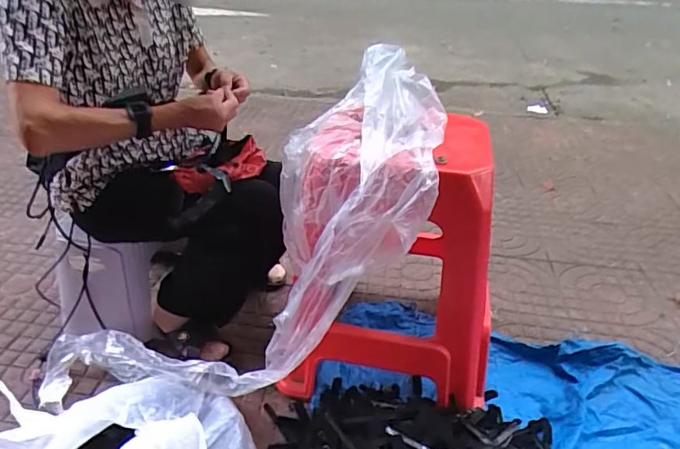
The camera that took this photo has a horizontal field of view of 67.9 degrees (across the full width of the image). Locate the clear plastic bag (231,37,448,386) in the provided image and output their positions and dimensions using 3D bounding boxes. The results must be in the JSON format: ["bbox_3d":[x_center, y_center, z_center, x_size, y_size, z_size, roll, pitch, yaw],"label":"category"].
[{"bbox_3d":[-0.004,-0.006,0.840,0.290,0.650,0.151,22,-2,28],"label":"clear plastic bag"}]

